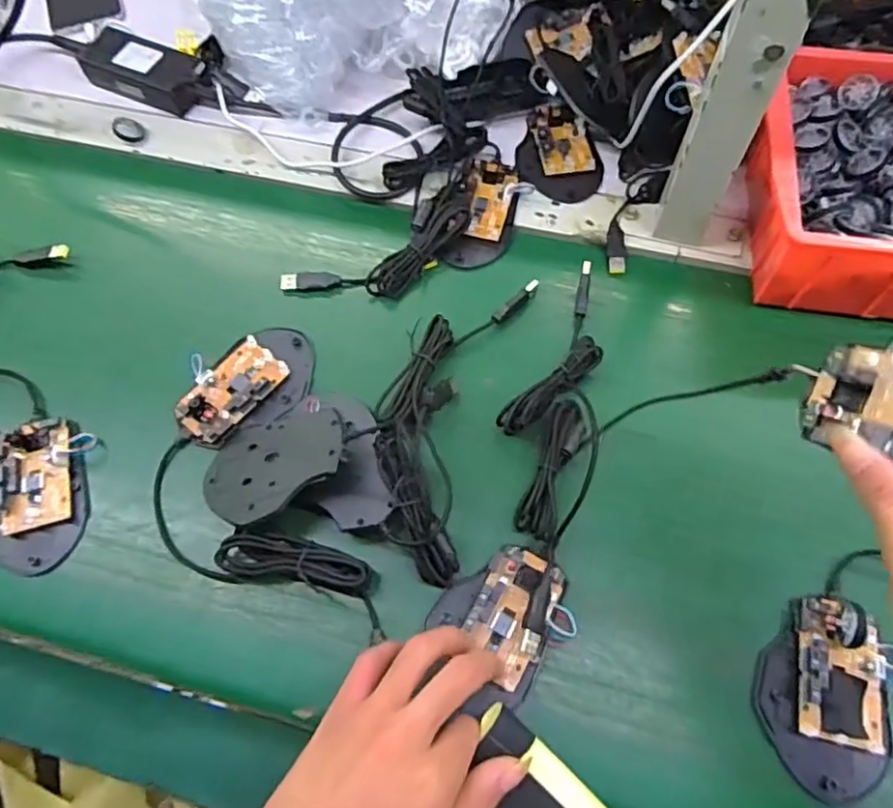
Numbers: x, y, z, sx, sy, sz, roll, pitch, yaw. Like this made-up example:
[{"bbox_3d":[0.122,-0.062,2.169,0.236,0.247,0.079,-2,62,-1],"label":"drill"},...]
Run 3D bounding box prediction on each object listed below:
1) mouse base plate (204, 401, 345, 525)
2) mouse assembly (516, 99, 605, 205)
[{"bbox_3d":[-0.115,0.036,0.425,0.106,0.007,0.081,-37,48,6],"label":"mouse base plate"},{"bbox_3d":[0.100,-0.228,0.573,0.069,0.018,0.104,-10,65,-2],"label":"mouse assembly"}]

